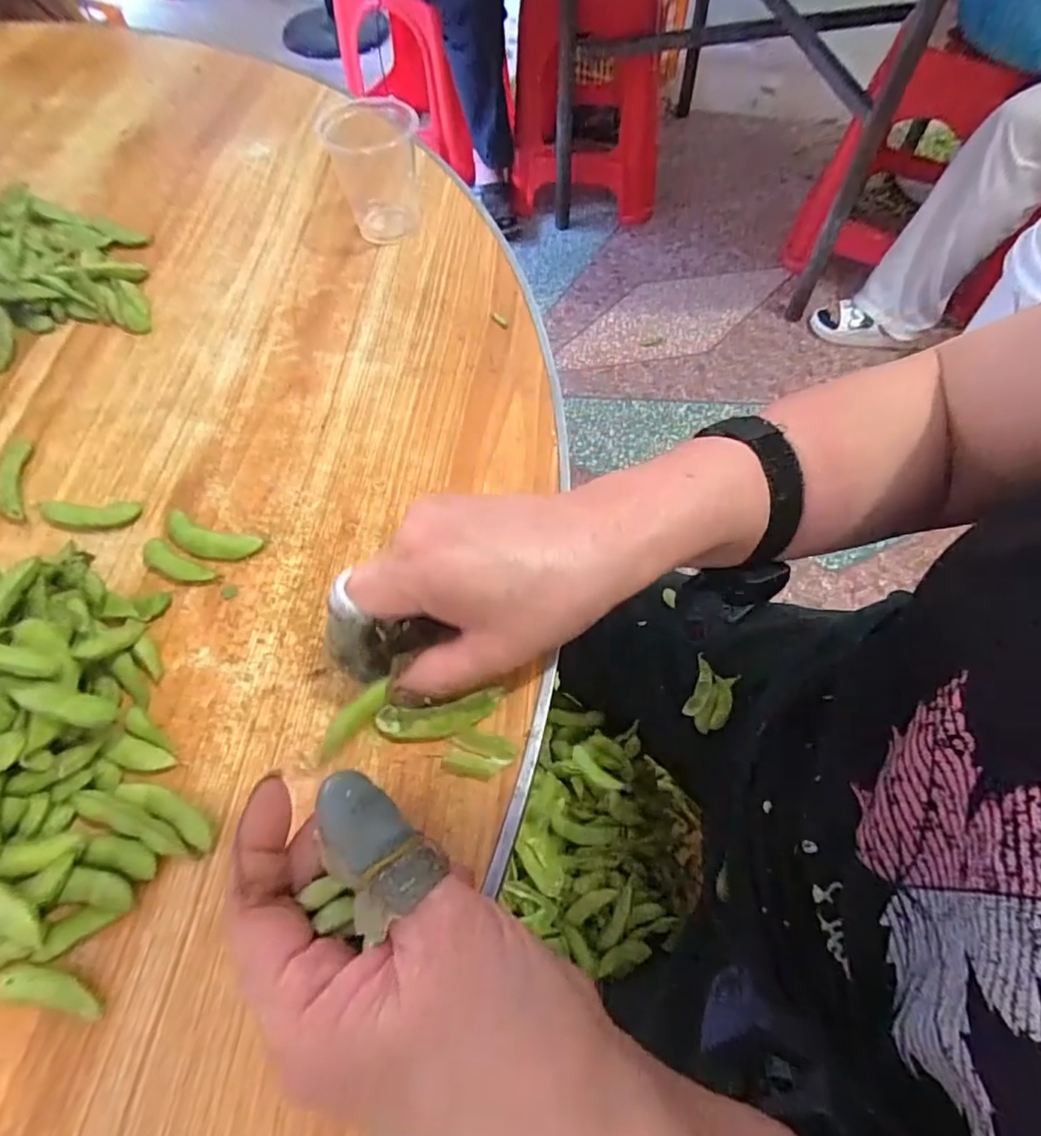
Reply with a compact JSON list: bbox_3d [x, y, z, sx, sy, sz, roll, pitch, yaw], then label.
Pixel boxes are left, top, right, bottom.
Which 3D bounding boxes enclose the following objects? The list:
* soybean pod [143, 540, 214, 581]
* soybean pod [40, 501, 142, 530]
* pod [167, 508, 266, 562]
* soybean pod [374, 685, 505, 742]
[{"bbox_3d":[-0.175,-0.001,0.304,0.042,0.005,0.013,28,65,14],"label":"soybean pod"},{"bbox_3d":[-0.231,-0.028,0.318,0.053,0.008,0.016,1,62,0],"label":"soybean pod"},{"bbox_3d":[-0.159,-0.014,0.309,0.049,0.009,0.017,15,63,7],"label":"pod"},{"bbox_3d":[-0.035,0.066,0.266,0.056,0.004,0.017,-12,63,-5],"label":"soybean pod"}]

